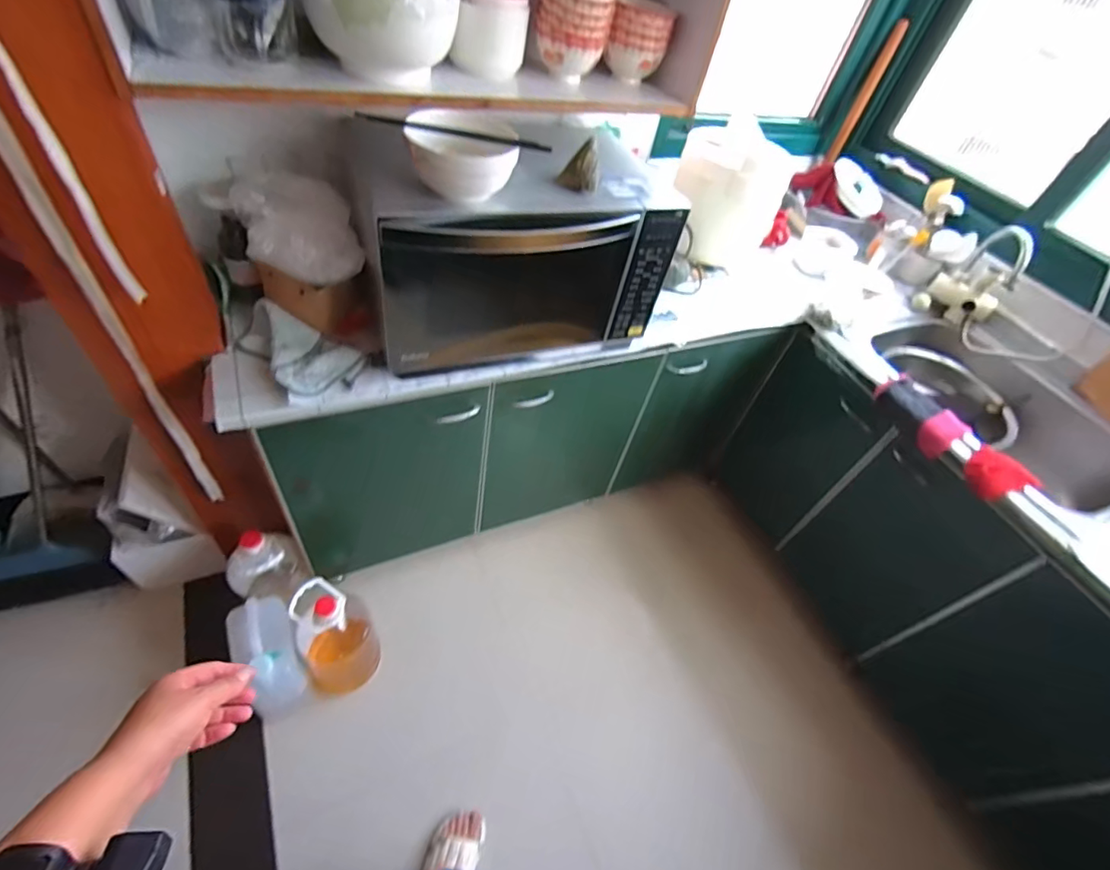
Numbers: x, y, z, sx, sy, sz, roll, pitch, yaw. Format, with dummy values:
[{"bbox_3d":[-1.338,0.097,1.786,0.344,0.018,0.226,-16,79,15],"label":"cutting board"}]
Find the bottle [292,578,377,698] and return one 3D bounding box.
[{"bbox_3d":[-0.502,0.452,1.153,0.161,0.313,0.169,3,51,-3],"label":"bottle"}]

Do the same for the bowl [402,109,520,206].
[{"bbox_3d":[-0.132,-0.403,0.726,0.153,0.085,0.132,-9,53,-13],"label":"bowl"}]

